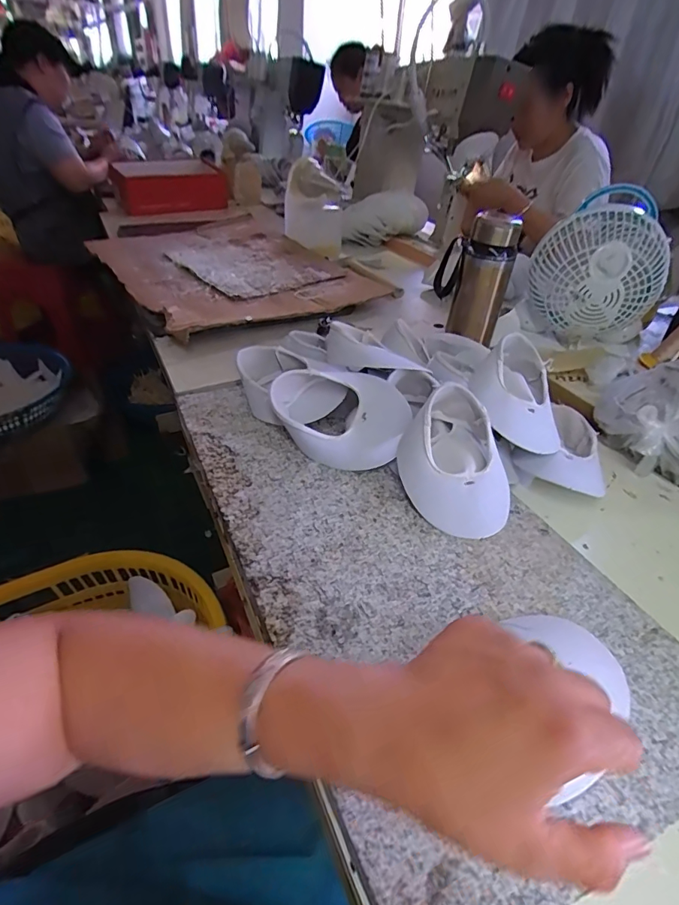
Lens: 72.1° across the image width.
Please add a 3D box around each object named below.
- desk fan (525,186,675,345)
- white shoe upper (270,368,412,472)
[{"bbox_3d":[0.440,-0.290,0.789,0.201,0.227,0.124,7,37,4],"label":"desk fan"},{"bbox_3d":[0.001,-0.044,0.537,0.154,0.072,0.092,4,37,0],"label":"white shoe upper"}]

